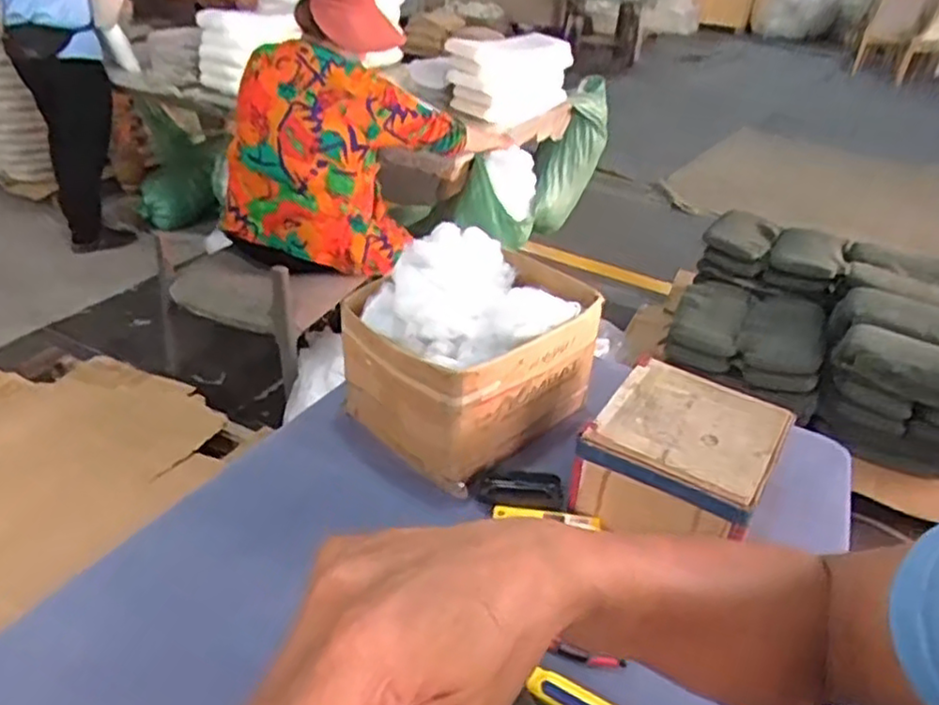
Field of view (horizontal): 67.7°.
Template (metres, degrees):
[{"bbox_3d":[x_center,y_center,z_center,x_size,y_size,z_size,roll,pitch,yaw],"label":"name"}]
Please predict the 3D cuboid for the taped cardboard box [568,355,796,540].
[{"bbox_3d":[0.269,0.141,0.902,0.209,0.135,0.216,22,36,25],"label":"taped cardboard box"}]

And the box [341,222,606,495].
[{"bbox_3d":[0.012,-0.001,0.999,0.312,0.238,0.232,-20,40,-34],"label":"box"}]

